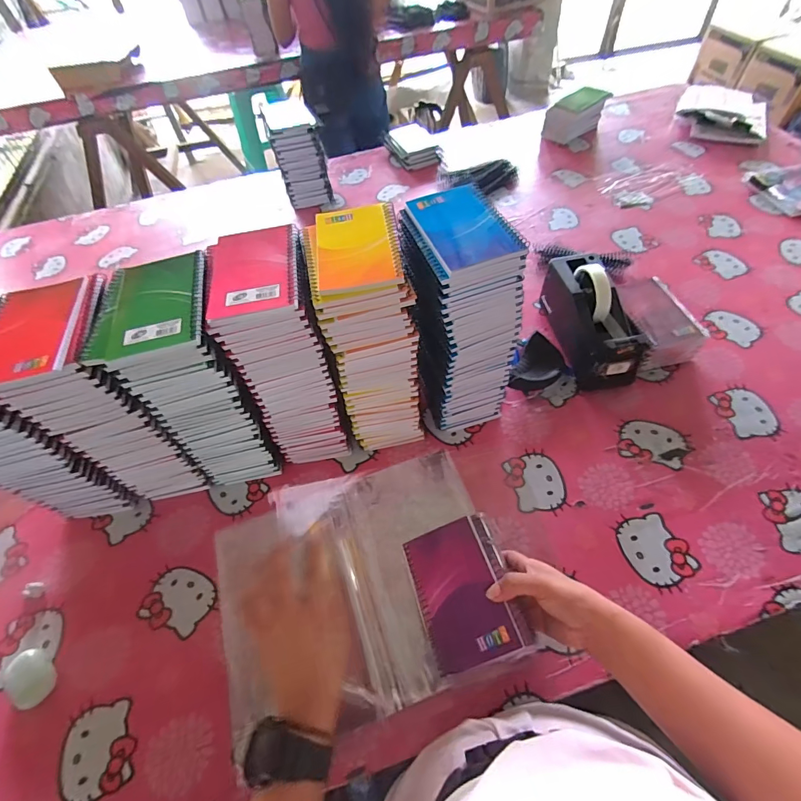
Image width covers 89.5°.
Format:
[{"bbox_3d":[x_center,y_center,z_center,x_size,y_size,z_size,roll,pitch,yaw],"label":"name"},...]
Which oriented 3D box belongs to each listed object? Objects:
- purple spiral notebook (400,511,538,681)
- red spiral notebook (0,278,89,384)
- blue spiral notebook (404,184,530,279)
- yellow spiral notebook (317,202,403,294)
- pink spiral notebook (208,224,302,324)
[{"bbox_3d":[0.064,0.193,0.413,0.095,0.013,0.127,-25,57,6],"label":"purple spiral notebook"},{"bbox_3d":[-0.363,-0.069,0.393,0.096,0.014,0.125,-14,56,-4],"label":"red spiral notebook"},{"bbox_3d":[0.065,-0.182,0.421,0.085,0.009,0.127,-18,57,-7],"label":"blue spiral notebook"},{"bbox_3d":[-0.044,-0.160,0.415,0.084,0.008,0.126,-9,56,-1],"label":"yellow spiral notebook"},{"bbox_3d":[-0.145,-0.132,0.407,0.086,0.008,0.127,-11,56,-2],"label":"pink spiral notebook"}]

